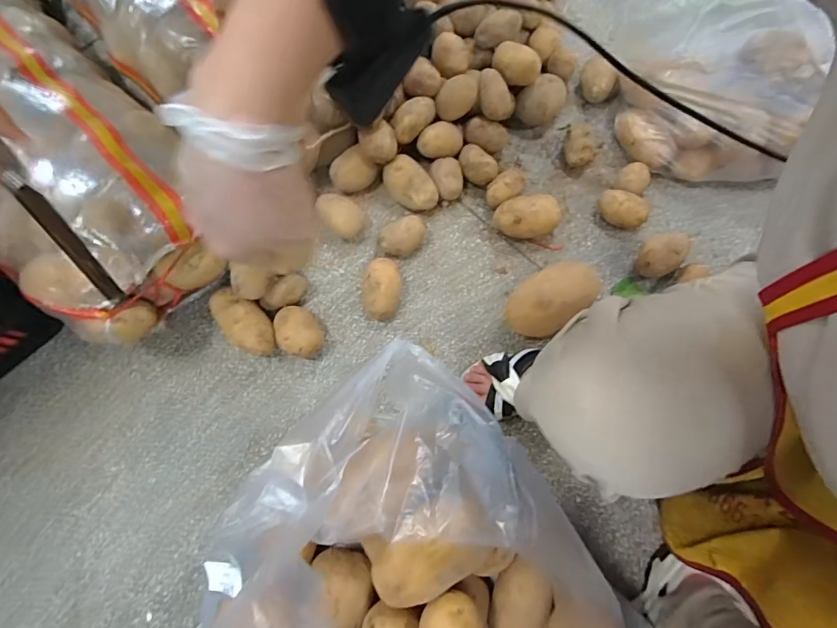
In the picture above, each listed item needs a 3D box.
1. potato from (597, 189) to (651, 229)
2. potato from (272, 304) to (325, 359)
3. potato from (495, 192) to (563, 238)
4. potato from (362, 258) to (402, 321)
[{"bbox_3d":[0.358,-0.183,0.770,0.082,0.049,0.045,29,76,9],"label":"potato"},{"bbox_3d":[-0.196,0.032,0.720,0.081,0.065,0.071,40,78,11],"label":"potato"},{"bbox_3d":[0.188,-0.167,0.763,0.106,0.067,0.069,6,73,2],"label":"potato"},{"bbox_3d":[-0.061,-0.042,0.734,0.063,0.054,0.100,7,73,3],"label":"potato"}]

